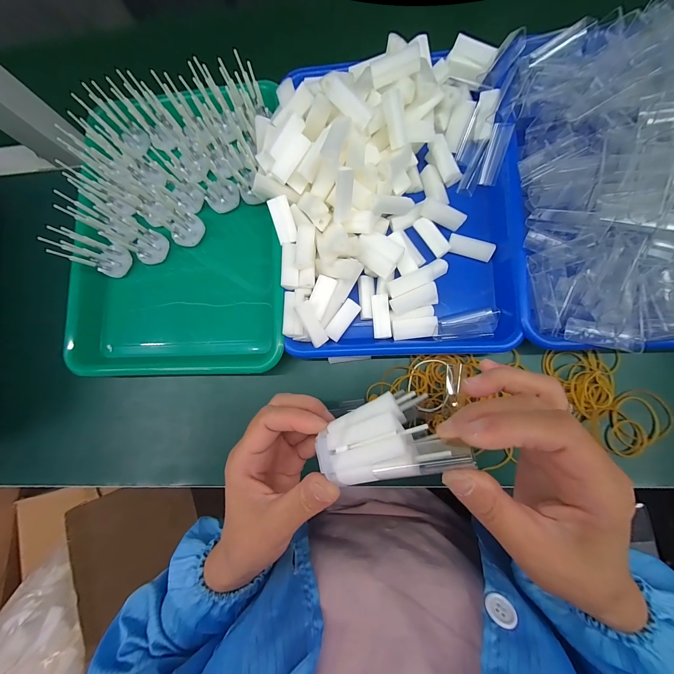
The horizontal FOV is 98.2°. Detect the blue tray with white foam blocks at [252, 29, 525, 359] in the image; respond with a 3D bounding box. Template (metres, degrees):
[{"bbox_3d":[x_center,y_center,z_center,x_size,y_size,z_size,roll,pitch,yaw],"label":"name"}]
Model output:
[{"bbox_3d":[0.054,-0.140,0.294,0.252,0.080,0.315,-2,82,5],"label":"blue tray with white foam blocks"}]

